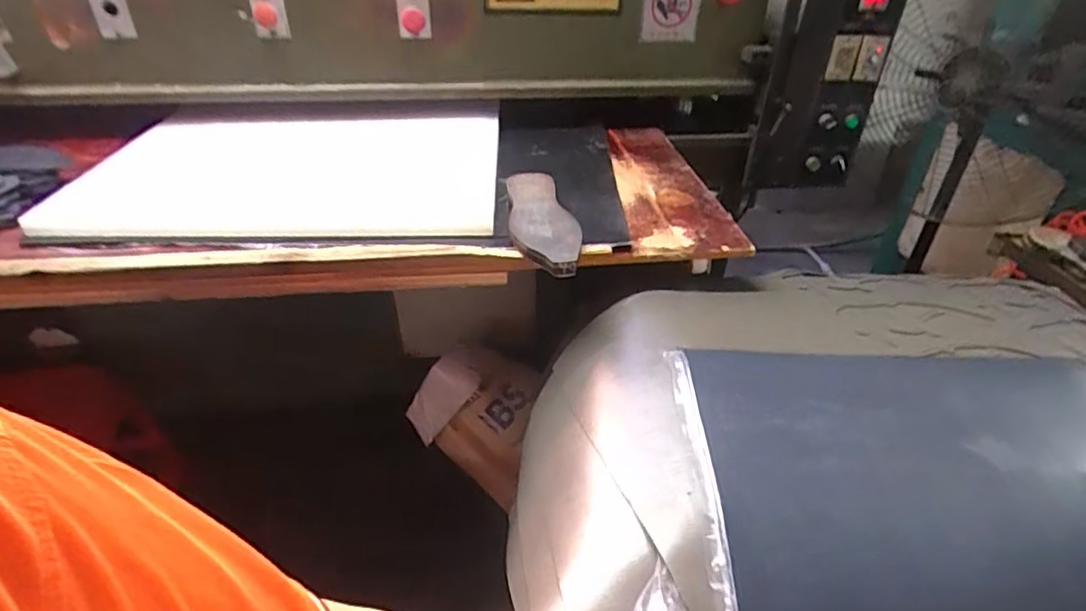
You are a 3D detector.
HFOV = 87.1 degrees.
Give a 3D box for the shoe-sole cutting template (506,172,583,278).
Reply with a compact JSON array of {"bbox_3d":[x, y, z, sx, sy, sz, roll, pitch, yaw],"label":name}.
[{"bbox_3d":[0.001,-0.144,0.930,0.110,0.038,0.316,-1,36,-4],"label":"shoe-sole cutting template"}]

